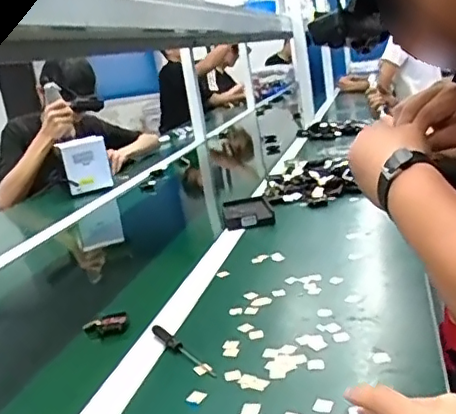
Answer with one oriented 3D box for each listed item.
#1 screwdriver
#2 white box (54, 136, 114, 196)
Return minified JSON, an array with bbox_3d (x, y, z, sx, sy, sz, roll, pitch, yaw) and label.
[{"bbox_3d":[-0.052,0.156,0.641,0.013,0.011,0.124,-18,17,-31],"label":"screwdriver"},{"bbox_3d":[-0.388,-0.114,1.595,0.126,0.141,0.034,-14,15,-16],"label":"white box"}]

